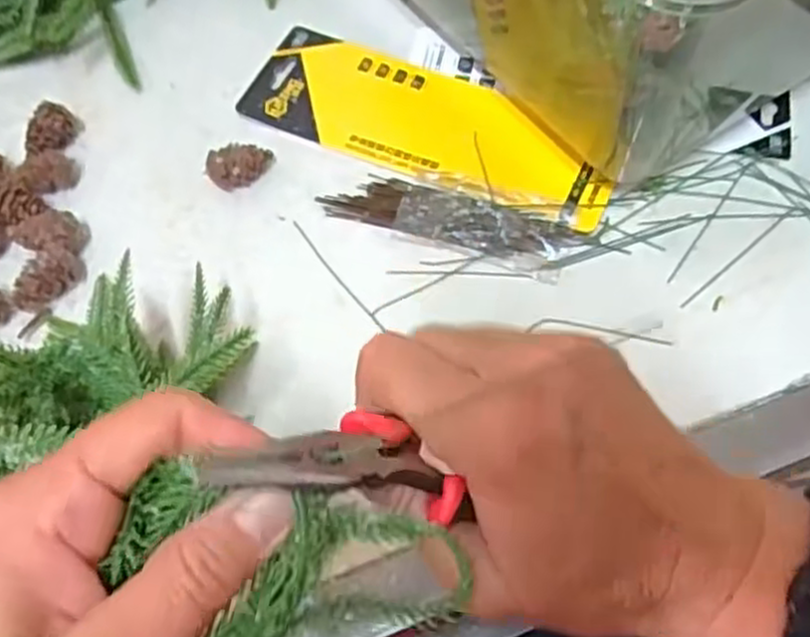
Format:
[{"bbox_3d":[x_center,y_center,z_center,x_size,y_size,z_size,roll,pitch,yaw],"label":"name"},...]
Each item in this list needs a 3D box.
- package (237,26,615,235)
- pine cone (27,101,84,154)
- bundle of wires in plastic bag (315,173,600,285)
[{"bbox_3d":[0.014,-0.113,0.436,0.219,0.009,0.076,25,66,16],"label":"package"},{"bbox_3d":[-0.205,-0.109,0.441,0.018,0.022,0.036,7,62,7],"label":"pine cone"},{"bbox_3d":[0.026,-0.055,0.399,0.139,0.010,0.044,14,63,11],"label":"bundle of wires in plastic bag"}]

